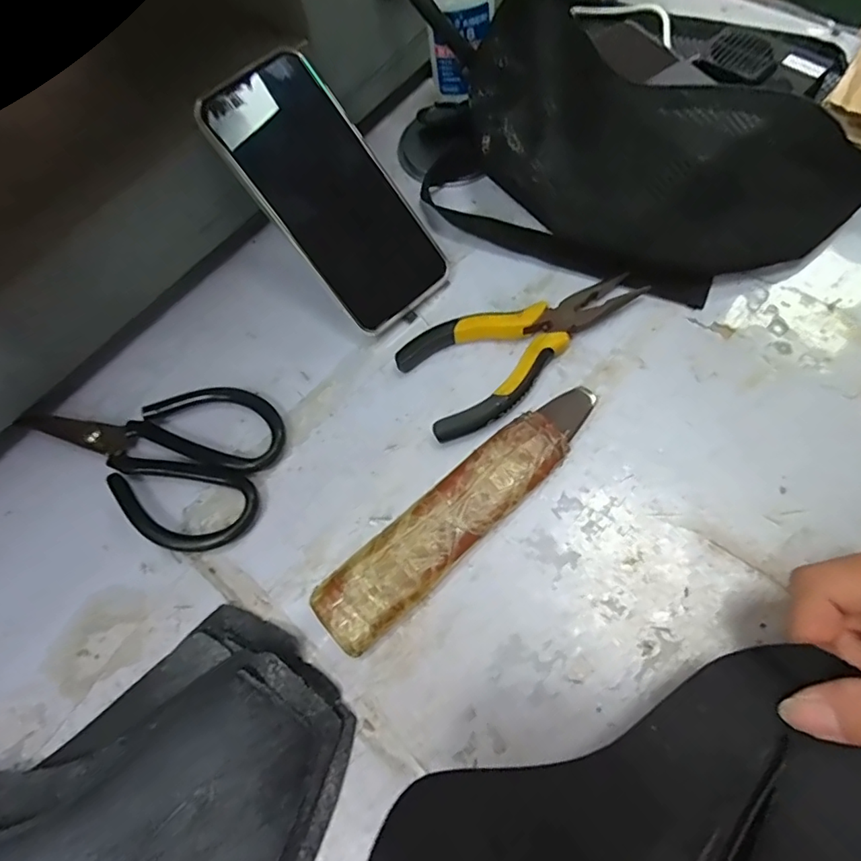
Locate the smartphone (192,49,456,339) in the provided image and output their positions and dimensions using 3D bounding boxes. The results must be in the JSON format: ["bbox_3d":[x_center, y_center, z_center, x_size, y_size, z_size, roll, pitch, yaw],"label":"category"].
[{"bbox_3d":[-0.060,-0.145,0.333,0.077,0.005,0.163,-43,105,-10],"label":"smartphone"}]

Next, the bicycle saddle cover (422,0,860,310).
[{"bbox_3d":[0.131,-0.173,0.330,0.282,0.093,0.133,18,70,14],"label":"bicycle saddle cover"}]

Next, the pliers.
[{"bbox_3d":[0.060,-0.053,0.329,0.149,0.023,0.069,-25,67,-5],"label":"pliers"}]

